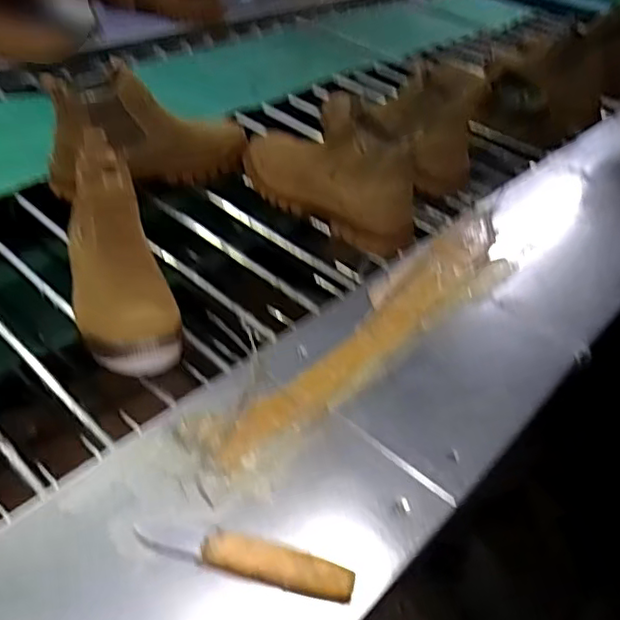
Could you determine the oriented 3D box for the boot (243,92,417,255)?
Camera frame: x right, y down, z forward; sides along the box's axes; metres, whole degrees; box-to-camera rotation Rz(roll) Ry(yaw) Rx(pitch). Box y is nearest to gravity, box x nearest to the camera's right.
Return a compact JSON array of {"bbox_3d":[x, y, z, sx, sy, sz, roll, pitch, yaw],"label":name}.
[{"bbox_3d":[0.028,-0.209,0.852,0.305,0.152,0.113,37,47,28],"label":"boot"}]

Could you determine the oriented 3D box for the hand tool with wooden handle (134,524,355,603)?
[{"bbox_3d":[-0.048,0.182,0.455,0.160,0.028,0.026,16,40,6],"label":"hand tool with wooden handle"}]

